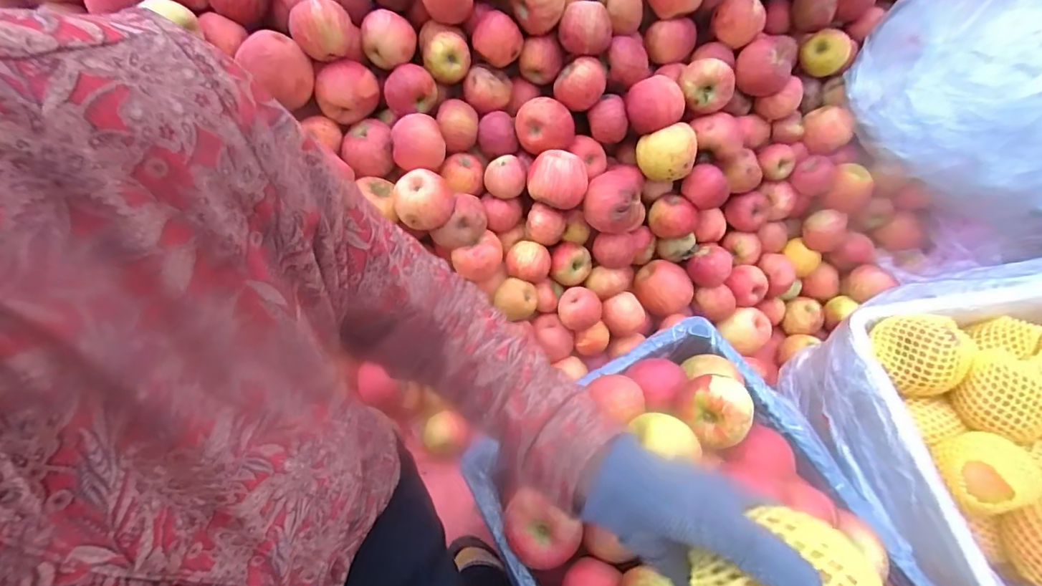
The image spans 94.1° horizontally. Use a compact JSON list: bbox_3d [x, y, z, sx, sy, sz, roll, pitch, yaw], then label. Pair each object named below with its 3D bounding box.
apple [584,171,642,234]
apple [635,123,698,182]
[{"bbox_3d":[0.142,-0.139,0.745,0.083,0.066,0.075,18,62,13],"label":"apple"},{"bbox_3d":[0.229,-0.217,0.760,0.082,0.073,0.069,-14,60,-5],"label":"apple"}]

